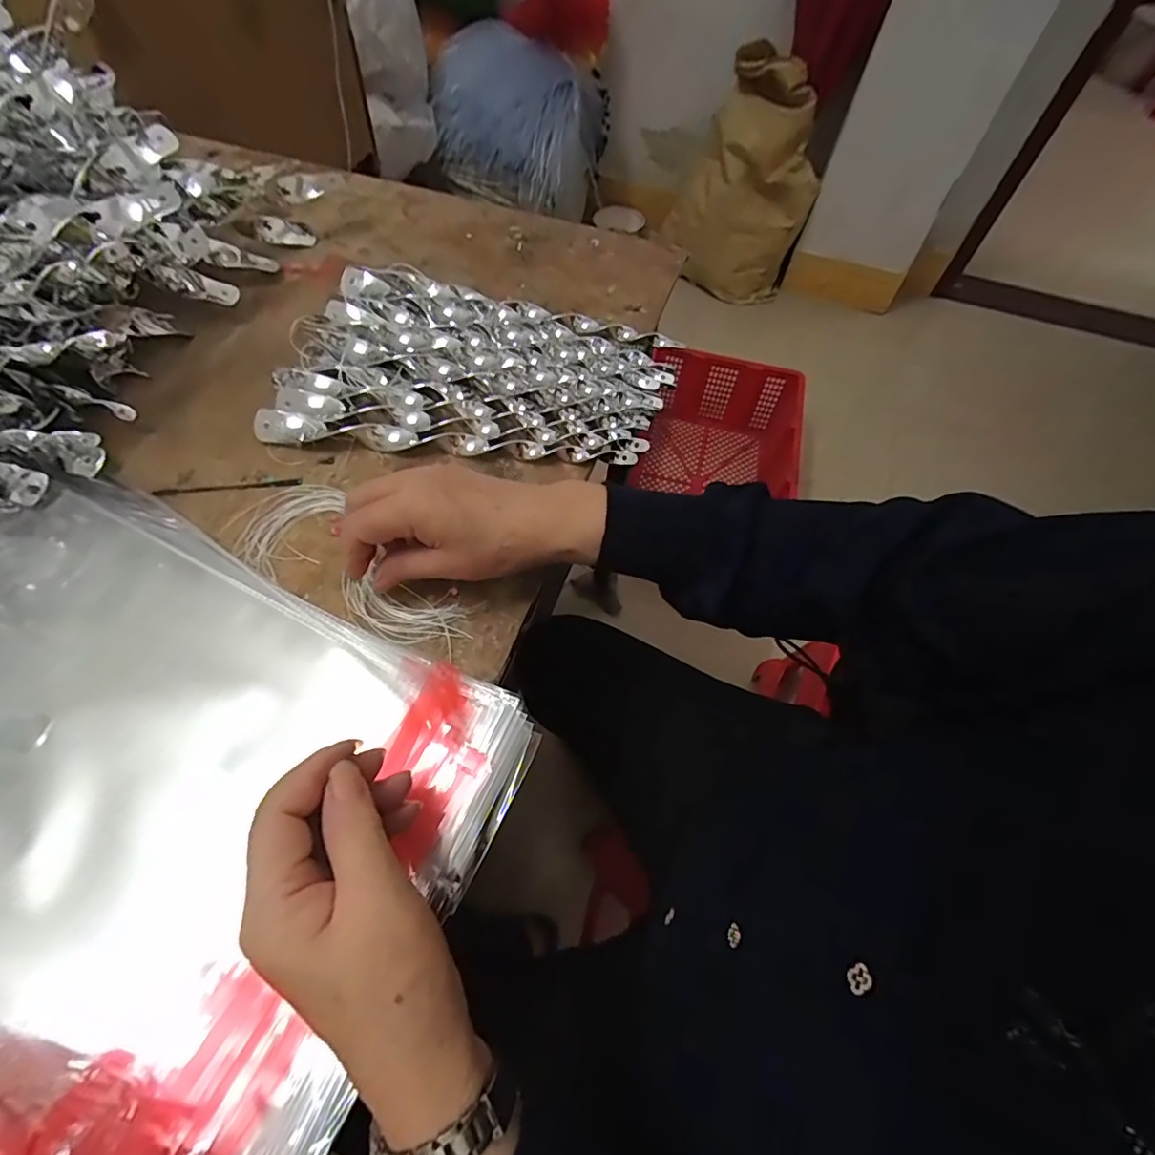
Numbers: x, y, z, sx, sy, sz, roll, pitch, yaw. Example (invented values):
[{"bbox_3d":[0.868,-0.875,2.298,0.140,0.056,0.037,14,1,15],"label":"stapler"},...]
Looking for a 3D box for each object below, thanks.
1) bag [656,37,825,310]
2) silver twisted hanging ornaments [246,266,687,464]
[{"bbox_3d":[0.467,-1.100,1.559,0.386,0.551,0.202,7,60,1],"label":"bag"},{"bbox_3d":[-0.079,-0.178,0.455,0.305,0.028,0.174,5,60,0],"label":"silver twisted hanging ornaments"}]

